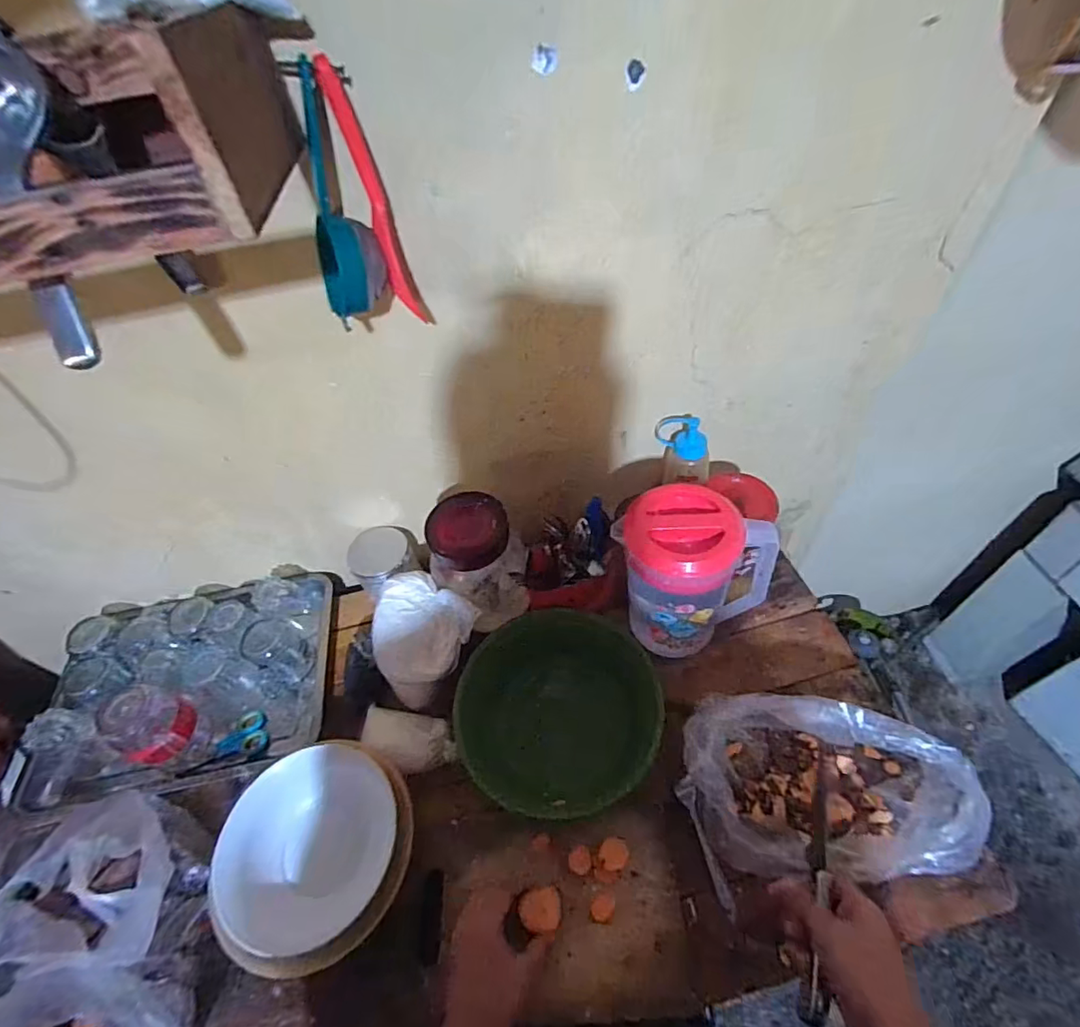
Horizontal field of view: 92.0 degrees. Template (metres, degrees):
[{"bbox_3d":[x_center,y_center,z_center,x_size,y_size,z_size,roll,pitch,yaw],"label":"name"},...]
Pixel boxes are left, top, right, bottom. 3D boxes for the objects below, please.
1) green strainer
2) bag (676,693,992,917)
[{"bbox_3d":[-0.172,-0.246,0.434,0.056,0.180,0.086,-21,51,-11],"label":"green strainer"},{"bbox_3d":[0.287,0.295,0.549,0.255,0.113,0.176,6,51,11],"label":"bag"}]

